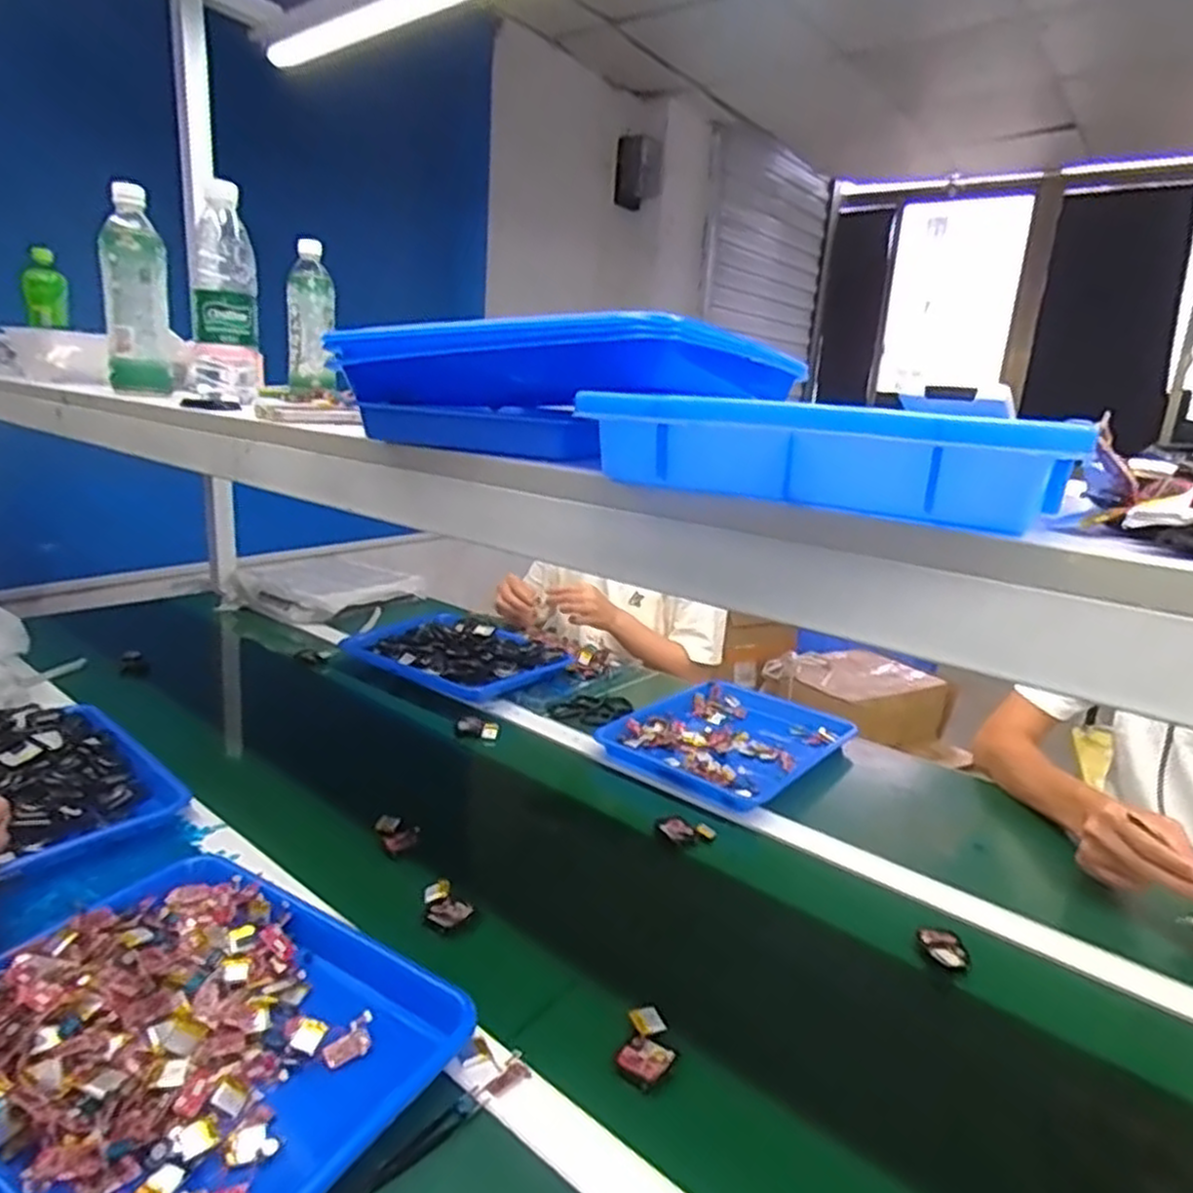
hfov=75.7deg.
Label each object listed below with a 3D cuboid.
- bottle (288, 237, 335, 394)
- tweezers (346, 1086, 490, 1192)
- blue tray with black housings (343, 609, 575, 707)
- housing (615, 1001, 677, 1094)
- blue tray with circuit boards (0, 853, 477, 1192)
[{"bbox_3d":[-0.408,-0.396,1.095,0.068,0.193,0.061,-2,16,-19],"label":"bottle"},{"bbox_3d":[-0.115,0.347,0.474,0.014,0.009,0.117,17,20,39],"label":"tweezers"},{"bbox_3d":[-0.238,0.093,1.293,0.347,0.045,0.229,15,19,34],"label":"blue tray with black housings"},{"bbox_3d":[0.039,0.325,0.560,0.038,0.016,0.058,9,16,18],"label":"housing"},{"bbox_3d":[-0.280,0.301,0.529,0.334,0.053,0.256,13,18,29],"label":"blue tray with circuit boards"}]

